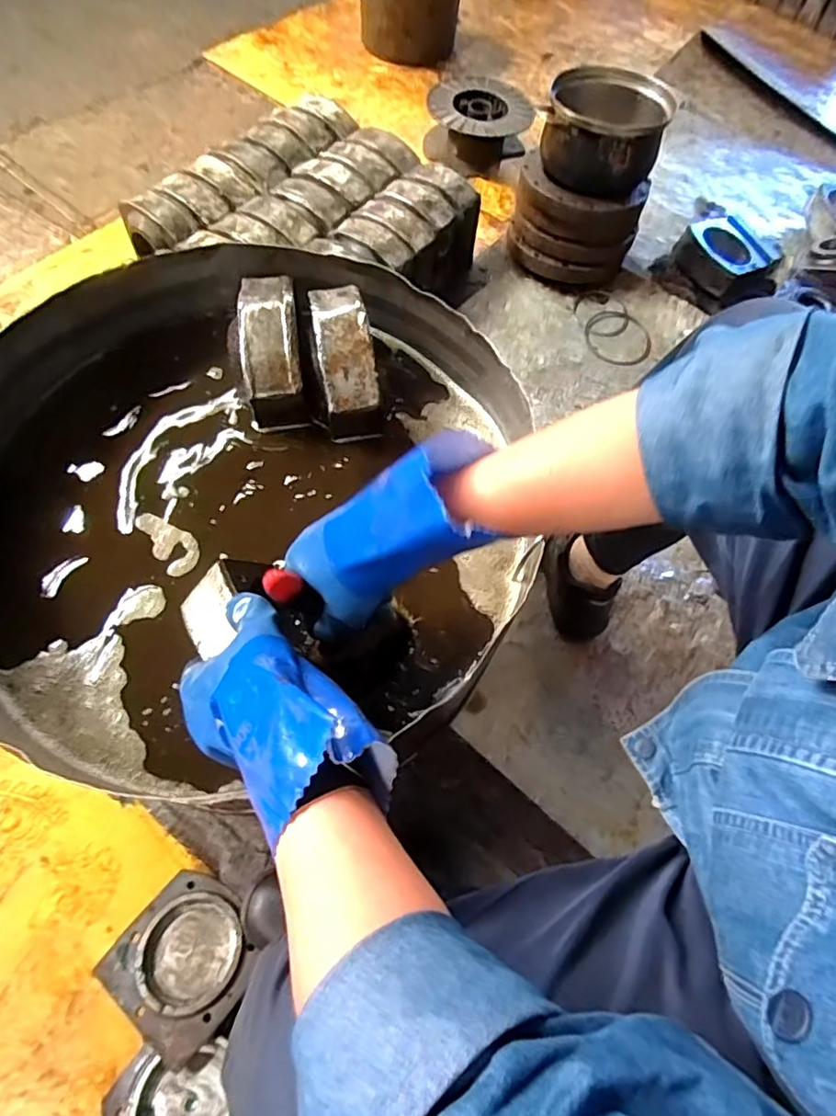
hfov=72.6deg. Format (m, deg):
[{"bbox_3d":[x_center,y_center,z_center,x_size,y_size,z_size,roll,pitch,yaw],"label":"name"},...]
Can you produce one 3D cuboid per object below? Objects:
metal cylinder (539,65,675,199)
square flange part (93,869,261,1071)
[{"bbox_3d":[0.341,-0.787,1.051,0.204,0.118,0.197,16,64,1],"label":"metal cylinder"},{"bbox_3d":[-0.285,0.490,0.700,0.160,0.019,0.154,32,54,21],"label":"square flange part"}]

